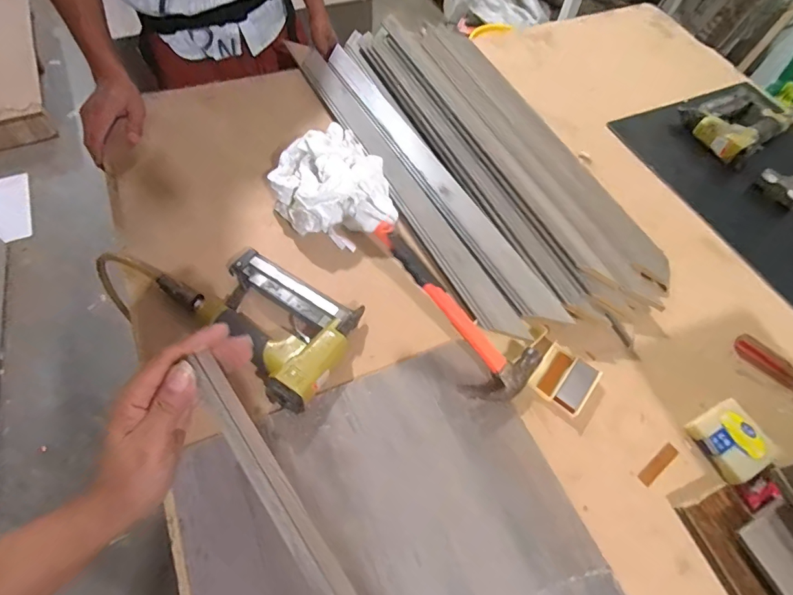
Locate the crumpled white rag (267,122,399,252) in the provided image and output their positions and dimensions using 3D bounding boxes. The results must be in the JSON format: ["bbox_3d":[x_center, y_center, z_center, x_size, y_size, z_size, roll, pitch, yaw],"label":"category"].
[{"bbox_3d":[-0.095,-0.163,0.620,0.165,0.070,0.173,-9,59,-10],"label":"crumpled white rag"}]

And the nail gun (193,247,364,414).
[{"bbox_3d":[-0.155,0.031,0.519,0.198,0.042,0.156,24,60,10],"label":"nail gun"}]

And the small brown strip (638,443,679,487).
[{"bbox_3d":[0.302,0.192,0.494,0.063,0.005,0.015,-33,66,-22],"label":"small brown strip"}]

